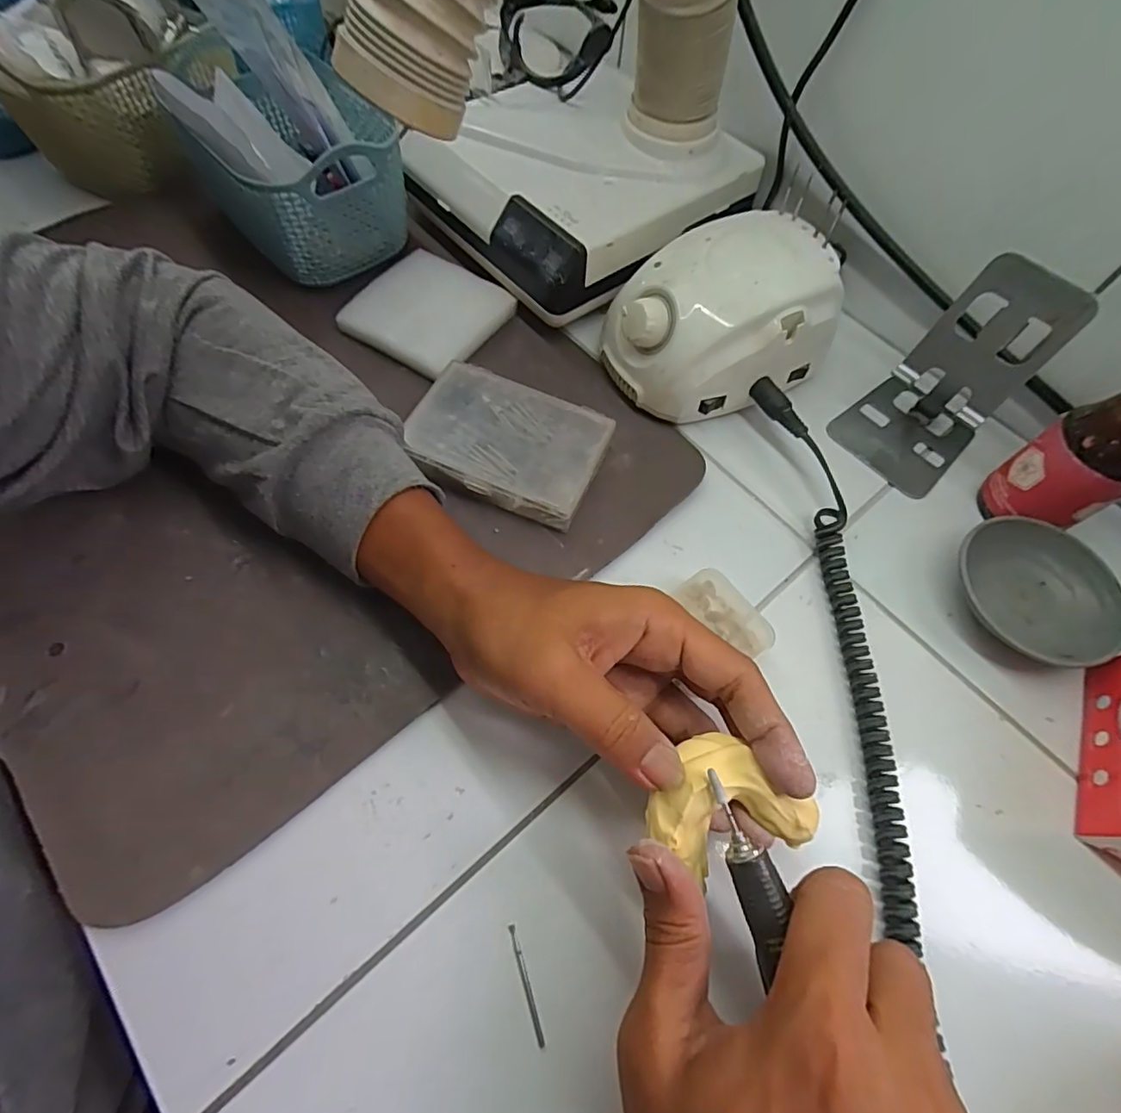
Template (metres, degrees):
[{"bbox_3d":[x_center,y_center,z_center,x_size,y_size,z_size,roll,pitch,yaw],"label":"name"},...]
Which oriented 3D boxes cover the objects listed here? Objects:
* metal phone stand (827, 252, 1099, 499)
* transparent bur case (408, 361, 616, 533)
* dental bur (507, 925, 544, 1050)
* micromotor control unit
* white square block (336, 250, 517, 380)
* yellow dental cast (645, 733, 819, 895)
[{"bbox_3d":[0.243,-0.112,0.340,0.077,0.112,0.085,39,68,16],"label":"metal phone stand"},{"bbox_3d":[-0.033,-0.071,0.347,0.116,0.025,0.082,20,64,7],"label":"transparent bur case"},{"bbox_3d":[-0.015,0.183,0.234,0.004,0.004,0.045,-17,65,-11],"label":"dental bur"},{"bbox_3d":[0.104,-0.158,0.368,0.139,0.082,0.101,-25,67,-14],"label":"micromotor control unit"},{"bbox_3d":[-0.095,-0.180,0.401,0.095,0.016,0.096,29,66,12],"label":"white square block"},{"bbox_3d":[0.069,0.106,0.223,0.058,0.021,0.050,36,67,15],"label":"yellow dental cast"}]

